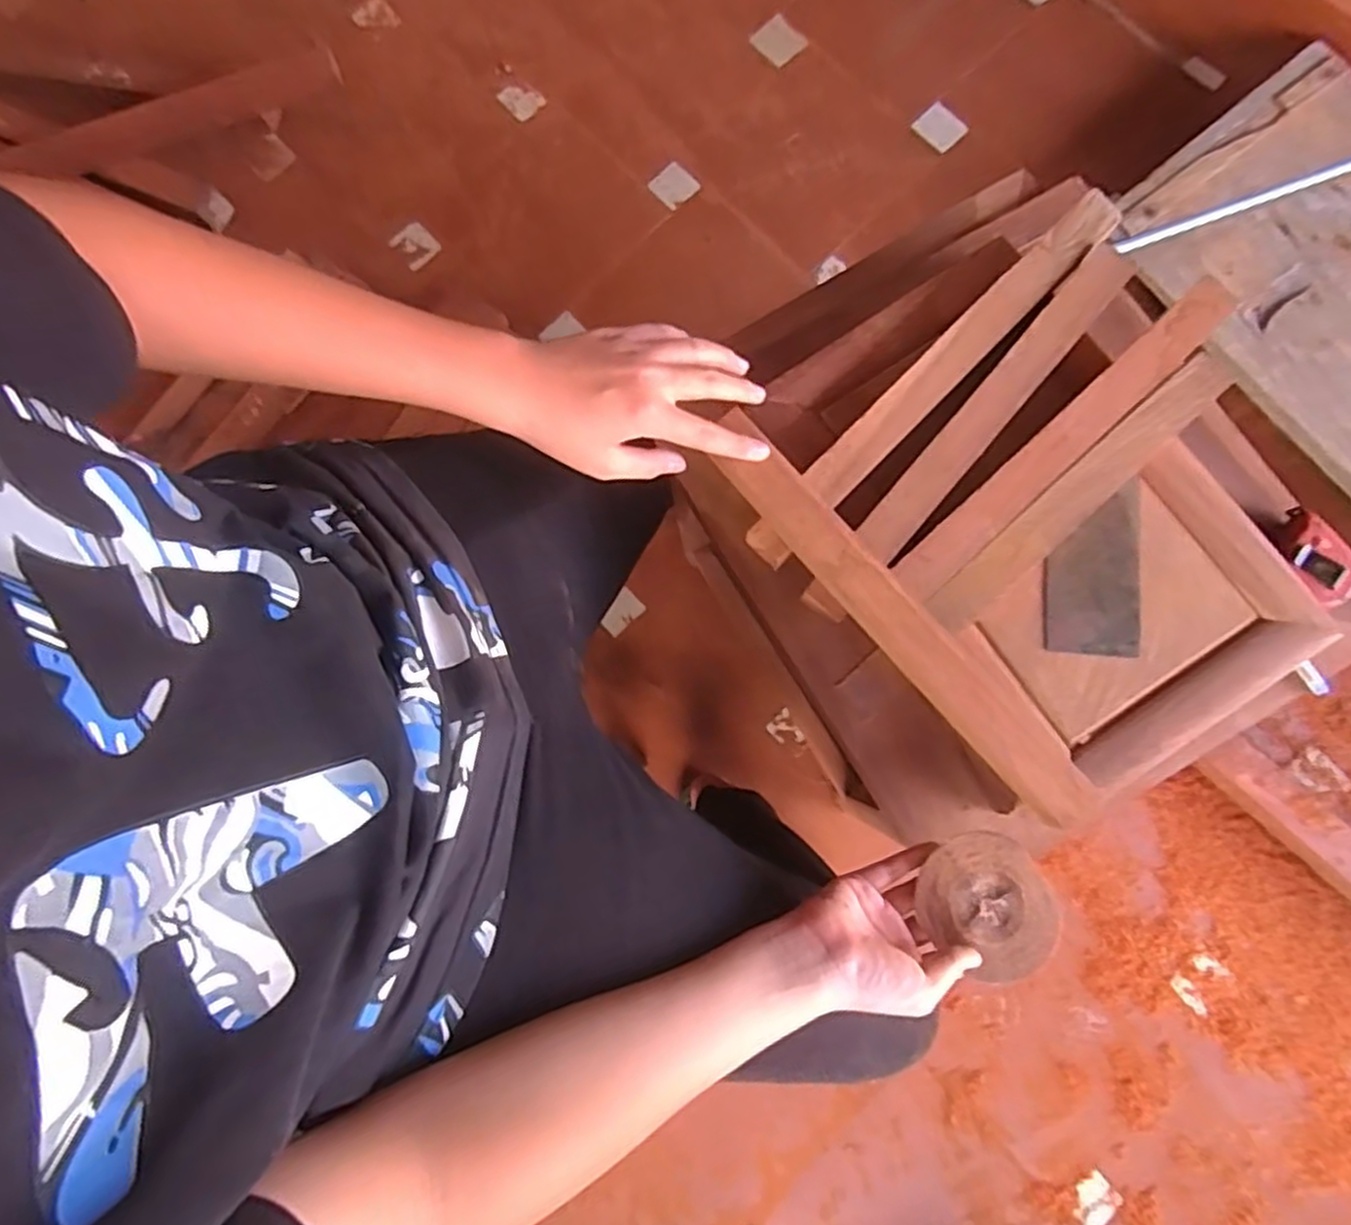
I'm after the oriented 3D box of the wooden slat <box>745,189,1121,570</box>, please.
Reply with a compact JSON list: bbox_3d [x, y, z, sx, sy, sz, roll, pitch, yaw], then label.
[{"bbox_3d":[0.188,-0.171,0.539,0.361,0.017,0.034,-45,82,-6],"label":"wooden slat"}]

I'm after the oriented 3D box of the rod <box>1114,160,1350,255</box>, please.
[{"bbox_3d":[0.818,-0.576,1.036,0.459,0.012,0.020,-21,80,-2],"label":"rod"}]

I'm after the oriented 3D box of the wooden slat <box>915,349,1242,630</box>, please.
[{"bbox_3d":[0.277,-0.083,0.508,0.263,0.009,0.033,-41,81,-6],"label":"wooden slat"}]

